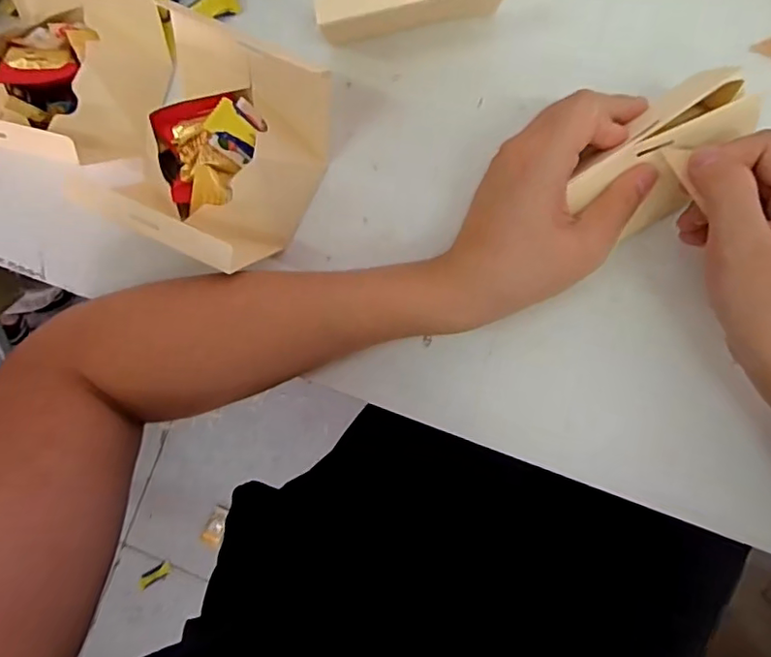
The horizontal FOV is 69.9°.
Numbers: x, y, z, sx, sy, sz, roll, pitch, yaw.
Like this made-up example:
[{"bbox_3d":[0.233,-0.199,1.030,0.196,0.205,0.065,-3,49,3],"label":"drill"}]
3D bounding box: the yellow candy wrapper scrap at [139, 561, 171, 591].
[{"bbox_3d":[-0.459,0.492,1.099,0.068,0.009,0.029,-35,84,-10],"label":"yellow candy wrapper scrap"}]

